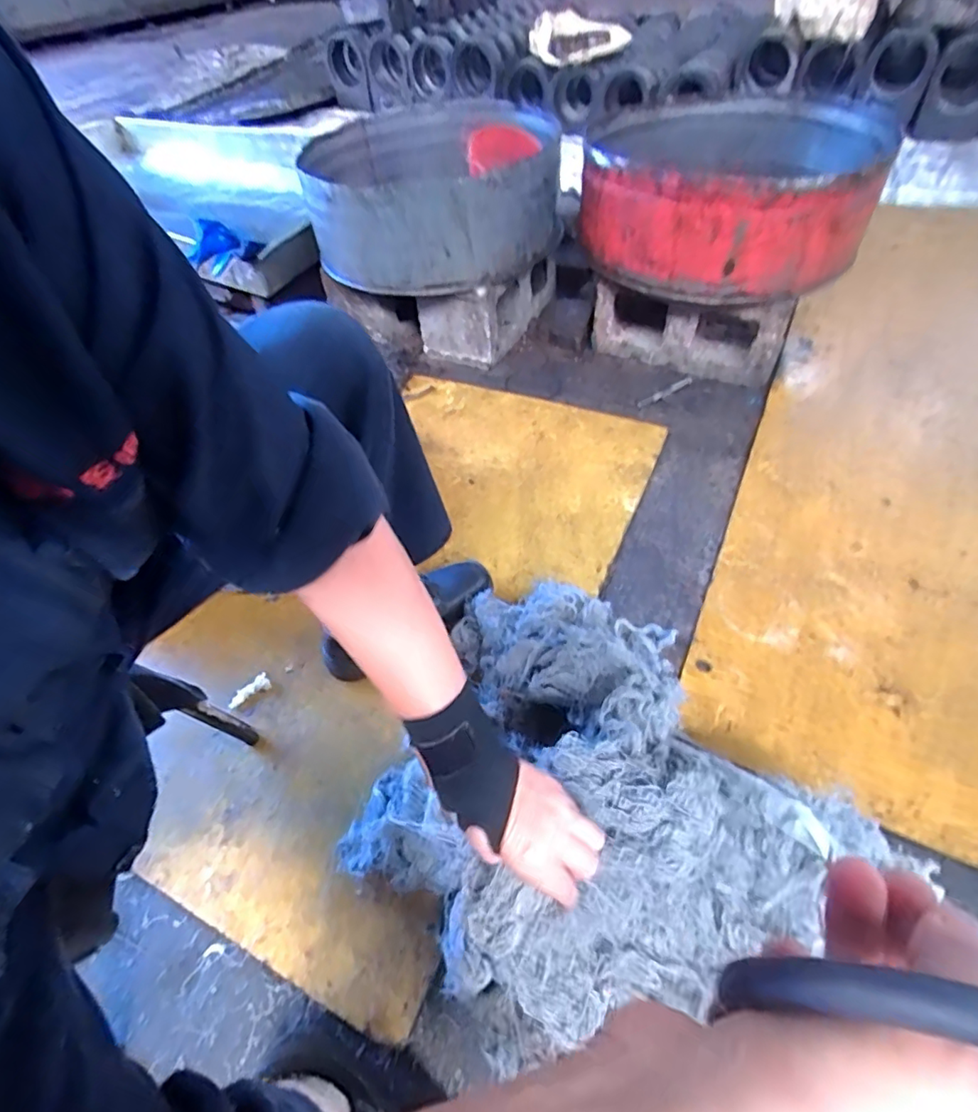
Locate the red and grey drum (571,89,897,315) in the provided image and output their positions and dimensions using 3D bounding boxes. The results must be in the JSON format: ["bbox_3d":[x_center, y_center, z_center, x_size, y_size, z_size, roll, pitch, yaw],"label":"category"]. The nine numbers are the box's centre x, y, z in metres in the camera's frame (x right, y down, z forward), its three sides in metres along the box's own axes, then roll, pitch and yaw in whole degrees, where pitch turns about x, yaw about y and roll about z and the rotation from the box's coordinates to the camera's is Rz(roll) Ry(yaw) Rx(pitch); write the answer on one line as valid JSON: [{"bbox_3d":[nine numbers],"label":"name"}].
[{"bbox_3d":[0.470,-0.737,1.116,0.537,0.200,0.555,14,53,15],"label":"red and grey drum"}]

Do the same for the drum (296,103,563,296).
[{"bbox_3d":[-0.118,-0.824,1.240,0.505,0.178,0.604,-4,50,1],"label":"drum"}]

